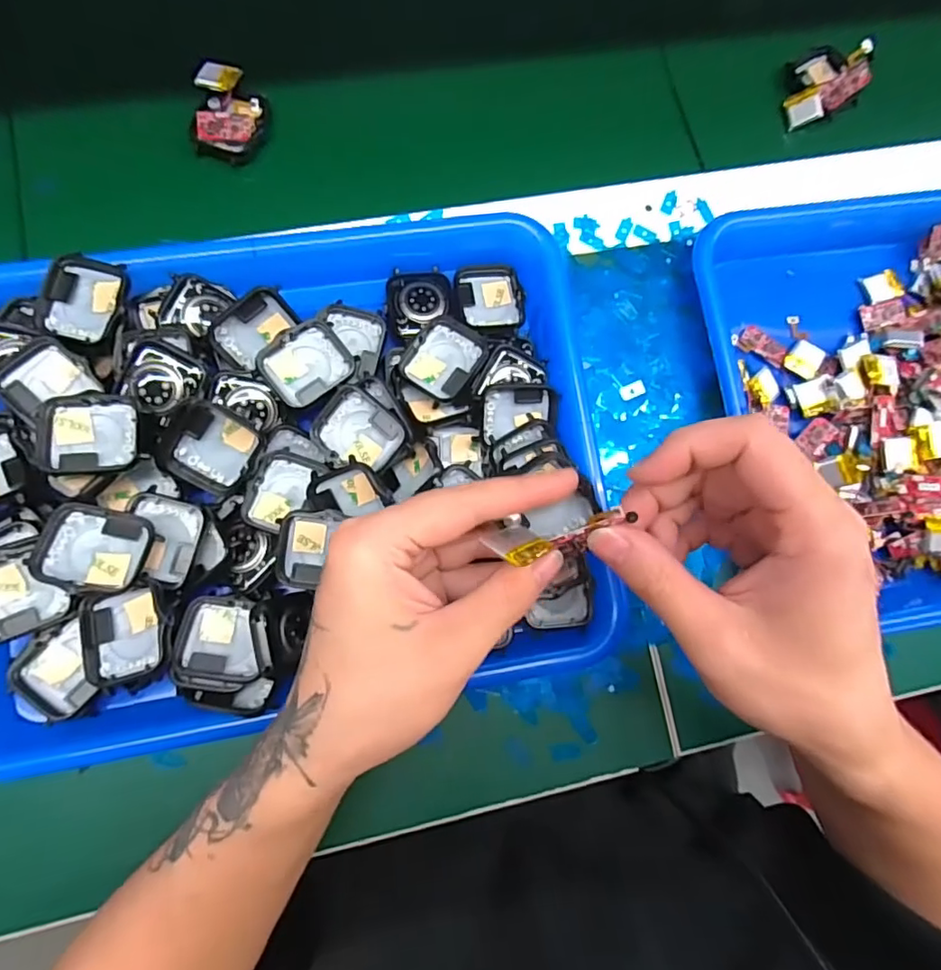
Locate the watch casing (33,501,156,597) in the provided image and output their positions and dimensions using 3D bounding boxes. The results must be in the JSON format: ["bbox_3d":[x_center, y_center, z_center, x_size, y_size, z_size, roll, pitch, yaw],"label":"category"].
[{"bbox_3d":[-0.171,0.029,0.254,0.043,0.009,0.040,11,64,-18],"label":"watch casing"}]

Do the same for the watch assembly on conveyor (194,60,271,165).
[{"bbox_3d":[-0.139,-0.219,0.325,0.039,0.010,0.055,3,85,-4],"label":"watch assembly on conveyor"}]

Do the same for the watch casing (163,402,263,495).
[{"bbox_3d":[-0.126,-0.018,0.273,0.037,0.010,0.042,31,109,-22],"label":"watch casing"}]

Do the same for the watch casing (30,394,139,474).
[{"bbox_3d":[-0.178,-0.024,0.261,0.043,0.011,0.036,-3,85,-5],"label":"watch casing"}]

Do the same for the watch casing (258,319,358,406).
[{"bbox_3d":[-0.086,-0.065,0.291,0.042,0.013,0.036,-36,88,-7],"label":"watch casing"}]

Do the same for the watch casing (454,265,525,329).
[{"bbox_3d":[0.011,-0.107,0.317,0.038,0.010,0.039,-5,85,-5],"label":"watch casing"}]

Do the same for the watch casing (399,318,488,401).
[{"bbox_3d":[-0.014,-0.069,0.301,0.037,0.010,0.042,31,83,-1],"label":"watch casing"}]

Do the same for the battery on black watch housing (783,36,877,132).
[{"bbox_3d":[0.230,-0.265,0.360,0.050,0.028,0.046,-21,87,-6],"label":"battery on black watch housing"}]

